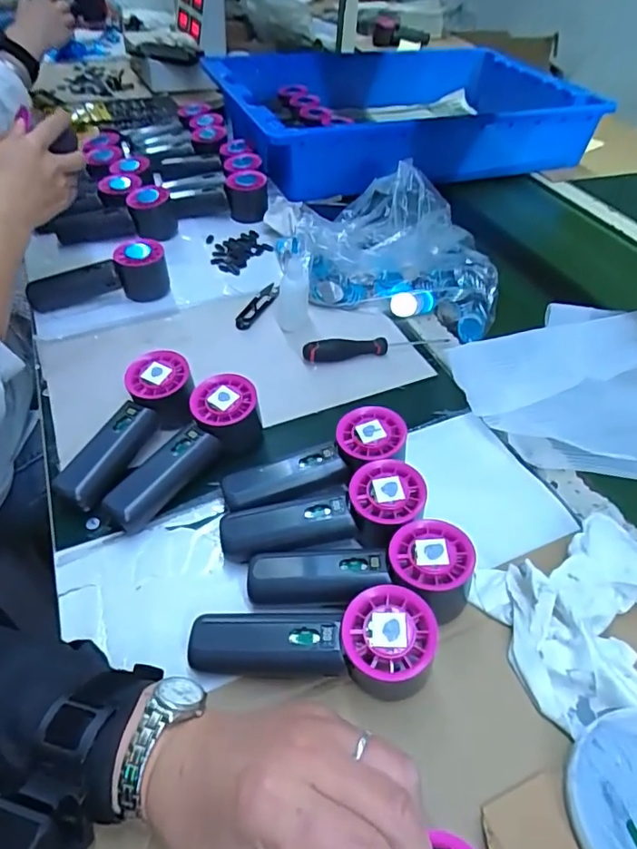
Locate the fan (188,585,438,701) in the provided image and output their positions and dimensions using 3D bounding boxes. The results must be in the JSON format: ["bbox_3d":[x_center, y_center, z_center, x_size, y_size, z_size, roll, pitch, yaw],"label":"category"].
[{"bbox_3d":[-0.003,0.140,0.340,0.157,0.059,0.052,3,47,0],"label":"fan"}]

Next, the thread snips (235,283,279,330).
[{"bbox_3d":[-0.070,-0.143,0.627,0.022,0.011,0.094,20,49,15],"label":"thread snips"}]

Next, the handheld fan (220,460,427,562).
[{"bbox_3d":[0.005,0.075,0.399,0.151,0.054,0.058,-10,49,-12],"label":"handheld fan"}]

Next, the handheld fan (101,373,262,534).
[{"bbox_3d":[-0.110,0.028,0.452,0.053,0.053,0.152,32,66,24],"label":"handheld fan"}]

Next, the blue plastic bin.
[{"bbox_3d":[0.131,-0.573,0.967,0.605,0.116,0.419,-14,50,-17],"label":"blue plastic bin"}]

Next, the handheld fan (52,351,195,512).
[{"bbox_3d":[-0.166,0.006,0.466,0.053,0.054,0.153,24,65,18],"label":"handheld fan"}]

